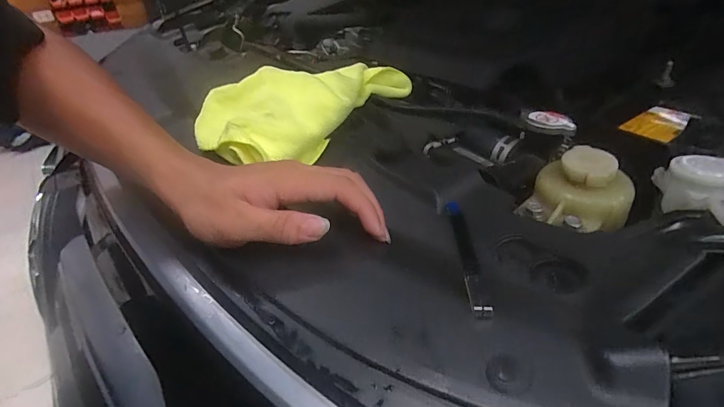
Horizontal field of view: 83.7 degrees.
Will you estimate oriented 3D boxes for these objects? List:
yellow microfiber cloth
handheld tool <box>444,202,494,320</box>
[{"bbox_3d":[-0.071,-0.126,0.484,0.142,0.058,0.253,17,40,29],"label":"yellow microfiber cloth"},{"bbox_3d":[0.072,0.031,0.281,0.015,0.015,0.141,-1,21,7],"label":"handheld tool"}]

